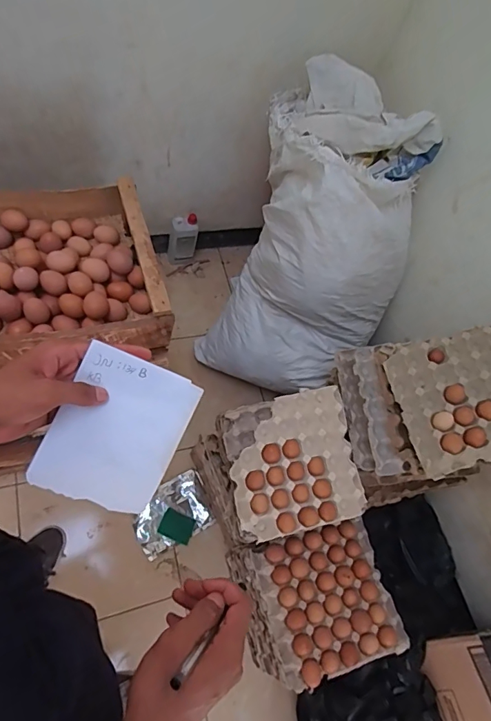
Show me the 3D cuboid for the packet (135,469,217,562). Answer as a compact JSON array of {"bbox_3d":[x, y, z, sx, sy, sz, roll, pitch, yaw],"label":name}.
[{"bbox_3d":[-0.227,0.472,1.347,0.232,0.014,0.176,-25,72,-21],"label":"packet"}]

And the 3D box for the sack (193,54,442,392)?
[{"bbox_3d":[0.154,-0.293,1.247,0.523,0.921,0.394,31,33,15],"label":"sack"}]

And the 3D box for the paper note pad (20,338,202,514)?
[{"bbox_3d":[-0.117,0.062,0.394,0.109,0.021,0.133,24,74,2],"label":"paper note pad"}]

